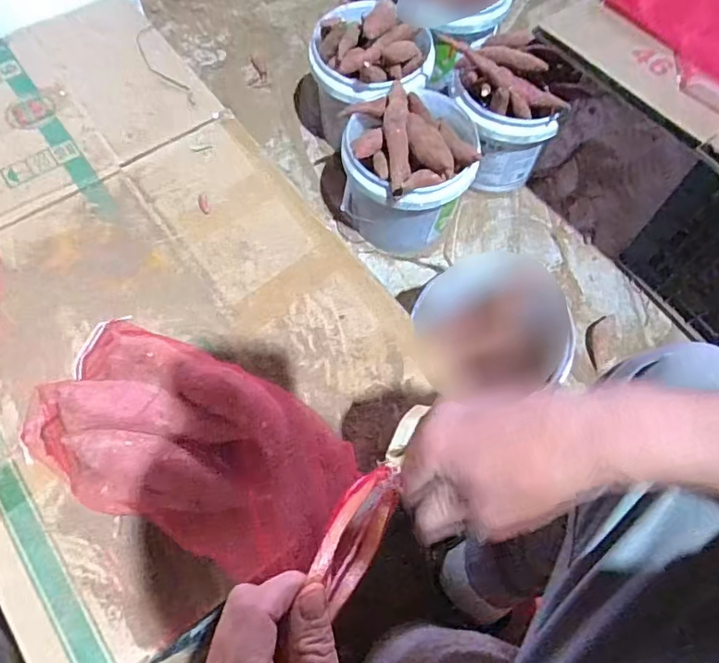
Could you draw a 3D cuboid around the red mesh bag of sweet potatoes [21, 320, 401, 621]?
[{"bbox_3d":[-0.139,0.077,0.403,0.321,0.138,0.142,23,67,19],"label":"red mesh bag of sweet potatoes"}]

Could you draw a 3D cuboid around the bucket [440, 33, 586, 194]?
[{"bbox_3d":[0.238,-0.371,0.920,0.172,0.272,0.166,1,66,-2],"label":"bucket"}]

